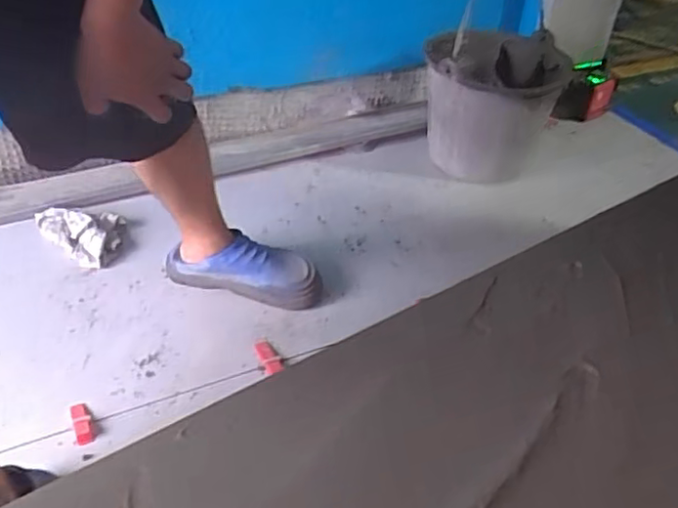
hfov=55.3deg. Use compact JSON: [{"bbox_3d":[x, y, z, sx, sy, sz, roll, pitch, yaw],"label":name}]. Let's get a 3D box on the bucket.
[{"bbox_3d":[0.323,-0.332,1.403,0.285,0.236,0.302,4,38,-3],"label":"bucket"}]

